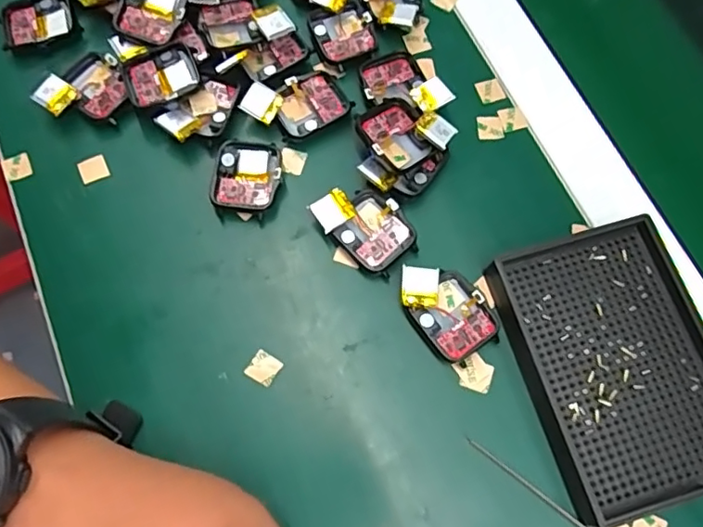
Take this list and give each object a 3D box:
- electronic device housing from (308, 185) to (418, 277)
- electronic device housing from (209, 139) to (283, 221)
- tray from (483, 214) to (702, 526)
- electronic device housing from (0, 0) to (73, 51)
[{"bbox_3d":[0.008,-0.021,0.316,0.055,0.016,0.037,39,75,11],"label":"electronic device housing"},{"bbox_3d":[-0.061,-0.050,0.327,0.037,0.011,0.043,6,71,0],"label":"electronic device housing"},{"bbox_3d":[0.138,0.052,0.290,0.095,0.022,0.135,-16,73,-7],"label":"tray"},{"bbox_3d":[-0.199,-0.152,0.358,0.044,0.010,0.035,-23,73,-9],"label":"electronic device housing"}]

